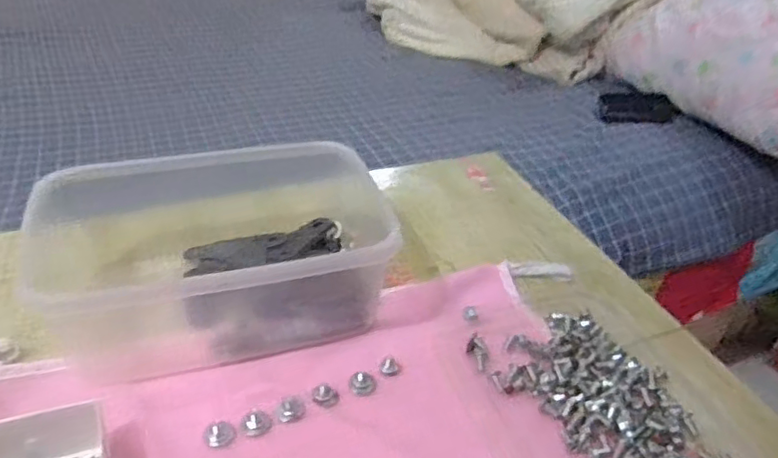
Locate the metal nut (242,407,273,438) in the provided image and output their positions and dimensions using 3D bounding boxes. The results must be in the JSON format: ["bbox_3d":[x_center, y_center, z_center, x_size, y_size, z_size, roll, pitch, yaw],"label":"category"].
[{"bbox_3d":[-0.084,0.121,0.379,0.017,0.005,0.018,30,43,28],"label":"metal nut"}]

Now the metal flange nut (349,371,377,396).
[{"bbox_3d":[-0.018,0.104,0.408,0.018,0.006,0.017,-23,45,-33],"label":"metal flange nut"}]

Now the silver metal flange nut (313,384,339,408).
[{"bbox_3d":[-0.041,0.109,0.398,0.017,0.006,0.018,4,37,-3],"label":"silver metal flange nut"}]

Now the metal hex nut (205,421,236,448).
[{"bbox_3d":[-0.104,0.125,0.371,0.017,0.005,0.016,-12,40,-22],"label":"metal hex nut"}]

